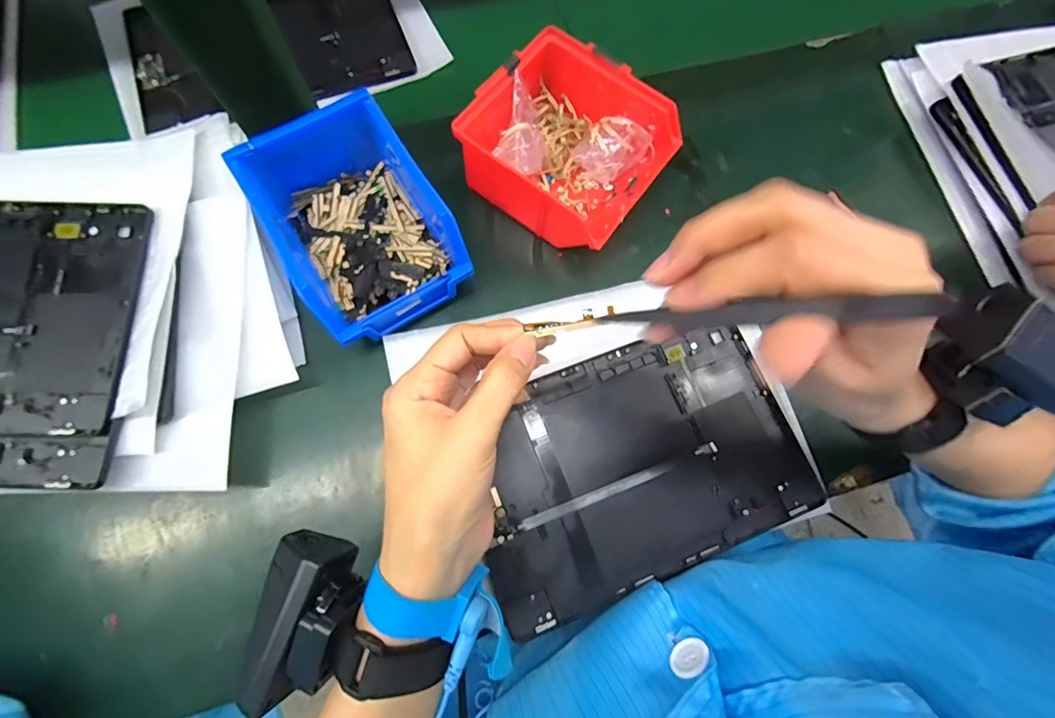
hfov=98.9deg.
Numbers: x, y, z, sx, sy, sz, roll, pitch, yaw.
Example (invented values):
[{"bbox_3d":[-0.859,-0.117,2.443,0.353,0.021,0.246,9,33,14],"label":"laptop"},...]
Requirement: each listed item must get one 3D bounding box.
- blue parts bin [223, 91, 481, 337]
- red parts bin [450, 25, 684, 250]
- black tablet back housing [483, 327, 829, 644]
[{"bbox_3d":[-0.121,-0.094,0.322,0.108,0.074,0.145,-32,77,-10],"label":"blue parts bin"},{"bbox_3d":[0.031,-0.158,0.349,0.131,0.072,0.122,37,76,9],"label":"red parts bin"},{"bbox_3d":[0.076,0.071,0.320,0.231,0.008,0.152,-21,75,-8],"label":"black tablet back housing"}]

